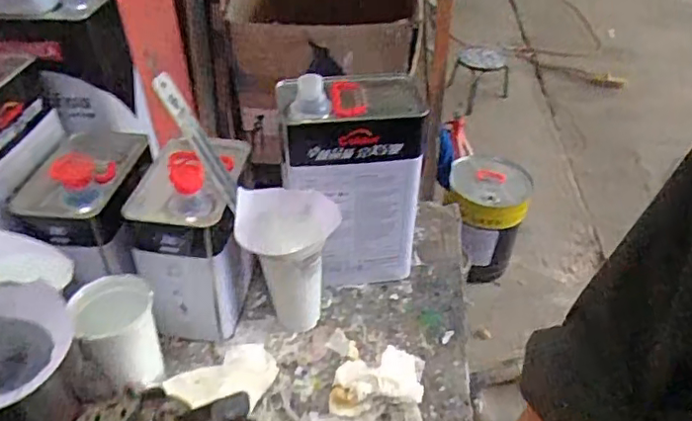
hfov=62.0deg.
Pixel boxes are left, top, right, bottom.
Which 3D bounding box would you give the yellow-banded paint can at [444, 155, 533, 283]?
[{"bbox_3d":[0.427,0.043,1.804,0.247,0.343,0.271,11,40,12],"label":"yellow-banded paint can"}]

